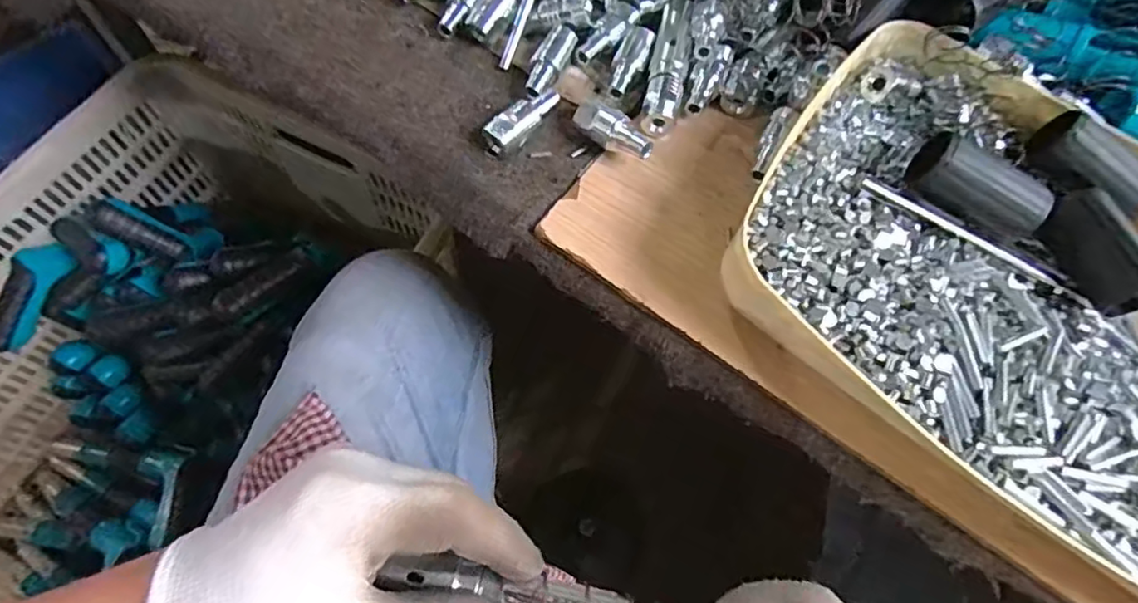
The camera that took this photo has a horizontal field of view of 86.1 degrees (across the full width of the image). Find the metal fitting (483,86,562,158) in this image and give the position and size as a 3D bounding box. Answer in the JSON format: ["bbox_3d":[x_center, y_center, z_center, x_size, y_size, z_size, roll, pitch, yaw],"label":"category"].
[{"bbox_3d":[-0.026,-0.109,0.363,0.016,0.020,0.054,39,69,12],"label":"metal fitting"}]

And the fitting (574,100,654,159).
[{"bbox_3d":[0.027,-0.100,0.361,0.053,0.021,0.020,39,69,12],"label":"fitting"}]

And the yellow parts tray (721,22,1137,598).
[{"bbox_3d":[0.260,0.003,0.313,0.337,0.047,0.238,36,69,10],"label":"yellow parts tray"}]

